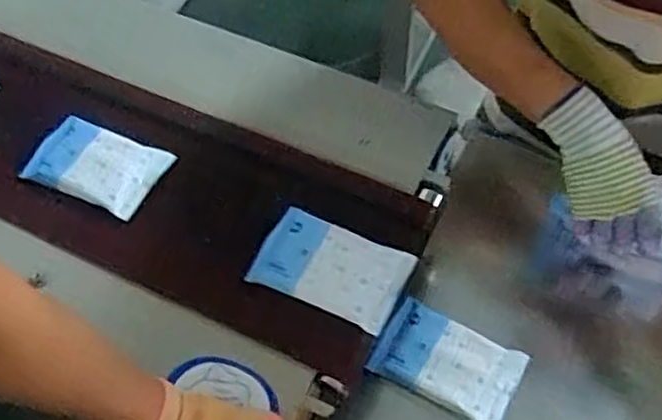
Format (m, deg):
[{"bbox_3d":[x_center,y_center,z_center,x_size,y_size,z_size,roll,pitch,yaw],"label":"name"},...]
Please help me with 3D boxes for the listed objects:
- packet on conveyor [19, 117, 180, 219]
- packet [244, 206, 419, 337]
[{"bbox_3d":[-0.237,-0.045,0.745,0.126,0.023,0.082,20,60,13],"label":"packet on conveyor"},{"bbox_3d":[0.001,0.055,0.675,0.131,0.021,0.081,20,60,14],"label":"packet"}]

